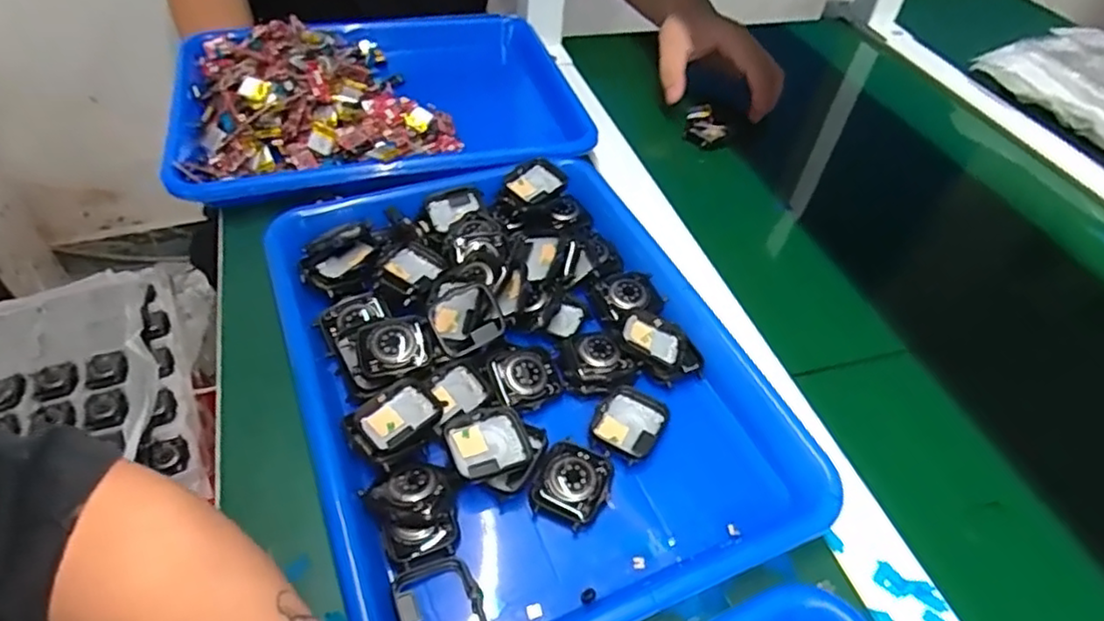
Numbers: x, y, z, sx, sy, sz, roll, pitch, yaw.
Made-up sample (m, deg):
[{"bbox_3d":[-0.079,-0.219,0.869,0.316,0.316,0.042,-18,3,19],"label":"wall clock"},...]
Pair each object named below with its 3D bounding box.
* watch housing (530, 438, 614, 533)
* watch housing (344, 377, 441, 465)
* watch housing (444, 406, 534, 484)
[{"bbox_3d":[0.012,0.091,0.343,0.037,0.007,0.043,21,49,15],"label":"watch housing"},{"bbox_3d":[-0.085,0.060,0.354,0.049,0.011,0.039,-30,56,-28],"label":"watch housing"},{"bbox_3d":[-0.034,0.072,0.349,0.042,0.009,0.036,-14,50,-16],"label":"watch housing"}]

